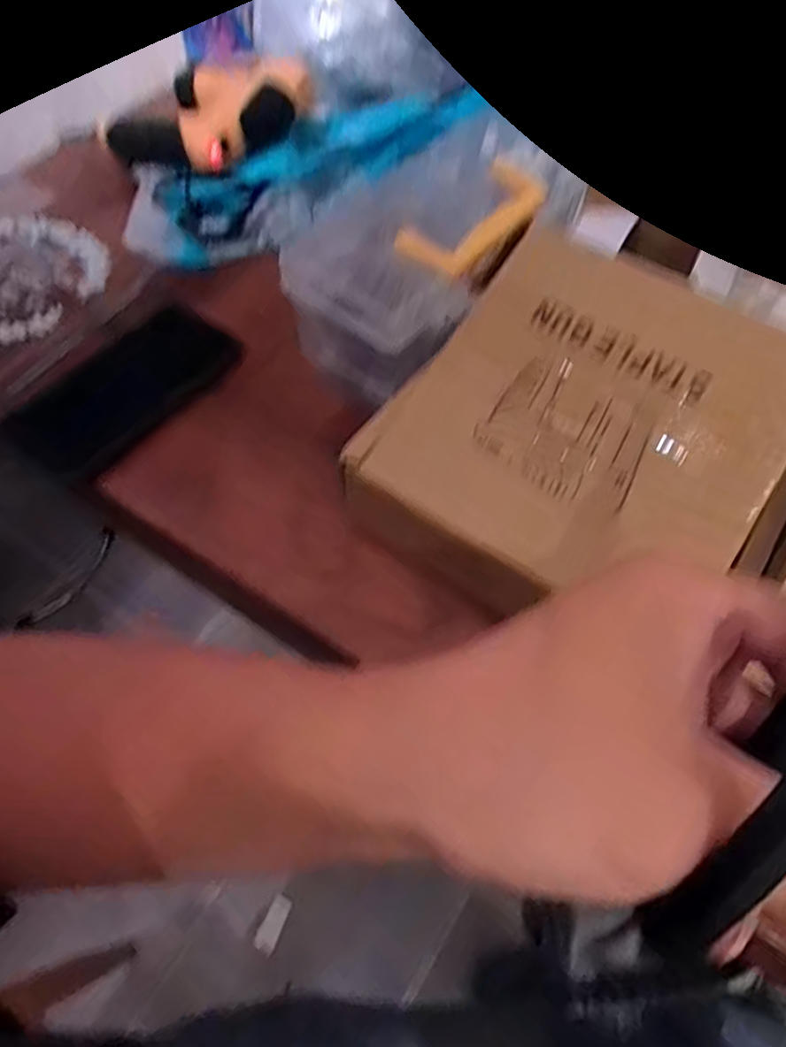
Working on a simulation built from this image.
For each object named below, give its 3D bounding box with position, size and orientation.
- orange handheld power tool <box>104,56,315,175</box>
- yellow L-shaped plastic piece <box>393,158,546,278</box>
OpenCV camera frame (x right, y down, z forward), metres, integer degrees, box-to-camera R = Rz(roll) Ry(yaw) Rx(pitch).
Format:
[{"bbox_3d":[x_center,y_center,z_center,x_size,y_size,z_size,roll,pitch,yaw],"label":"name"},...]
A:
[{"bbox_3d":[-0.168,-0.382,0.587,0.151,0.067,0.158,31,63,16],"label":"orange handheld power tool"},{"bbox_3d":[0.052,-0.188,0.389,0.105,0.022,0.042,-38,67,-21],"label":"yellow L-shaped plastic piece"}]

